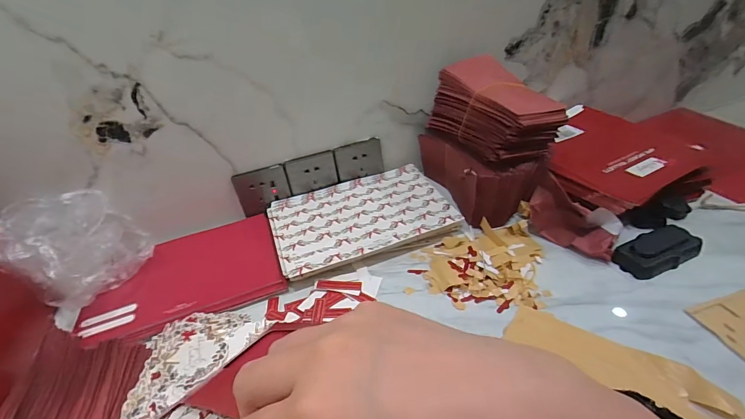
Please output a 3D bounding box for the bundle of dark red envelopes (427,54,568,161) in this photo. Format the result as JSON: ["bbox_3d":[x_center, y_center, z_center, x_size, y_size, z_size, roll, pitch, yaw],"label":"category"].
[{"bbox_3d":[0.176,-0.153,0.538,0.107,0.091,0.185,-20,38,-15],"label":"bundle of dark red envelopes"}]

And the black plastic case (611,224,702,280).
[{"bbox_3d":[0.367,0.053,0.470,0.104,0.029,0.051,-18,38,-13],"label":"black plastic case"}]

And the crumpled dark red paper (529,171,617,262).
[{"bbox_3d":[0.275,0.010,0.501,0.052,0.066,0.121,-34,44,-30],"label":"crumpled dark red paper"}]

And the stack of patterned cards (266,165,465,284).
[{"bbox_3d":[-0.018,0.013,0.580,0.270,0.028,0.194,-17,38,-12],"label":"stack of patterned cards"}]

